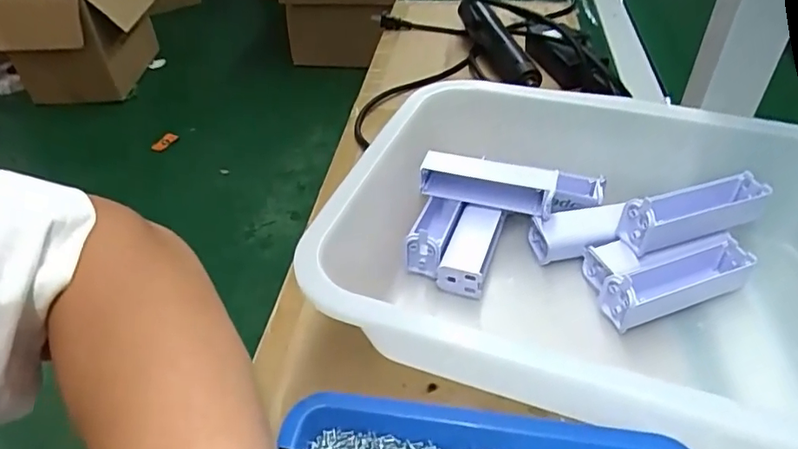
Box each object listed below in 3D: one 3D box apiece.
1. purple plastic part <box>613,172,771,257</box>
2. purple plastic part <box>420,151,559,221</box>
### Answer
[{"bbox_3d":[0.208,-0.007,0.392,0.101,0.038,0.029,-14,43,-14],"label":"purple plastic part"},{"bbox_3d":[0.068,-0.030,0.428,0.099,0.028,0.032,12,43,15],"label":"purple plastic part"}]

